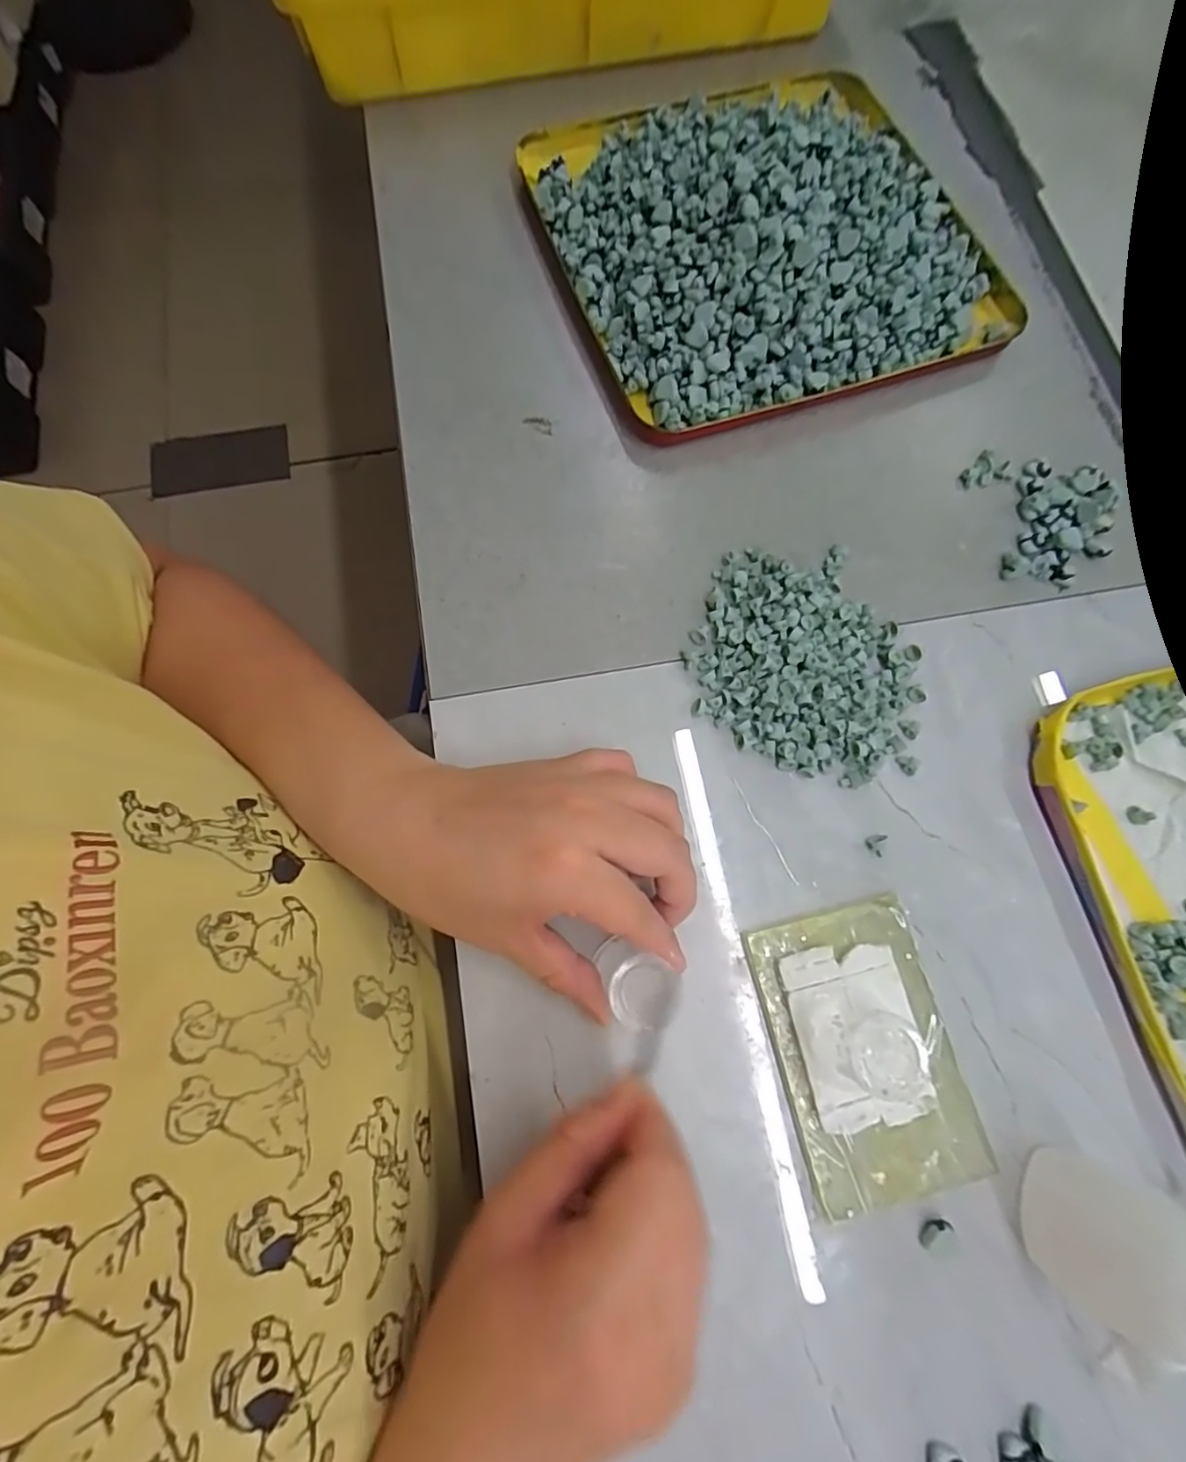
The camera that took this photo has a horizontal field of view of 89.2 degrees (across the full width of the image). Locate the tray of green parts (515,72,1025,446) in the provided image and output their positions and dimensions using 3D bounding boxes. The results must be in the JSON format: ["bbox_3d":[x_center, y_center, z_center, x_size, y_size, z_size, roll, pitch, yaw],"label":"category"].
[{"bbox_3d":[0.099,-0.289,0.340,0.233,0.047,0.229,-18,75,-6],"label":"tray of green parts"}]

